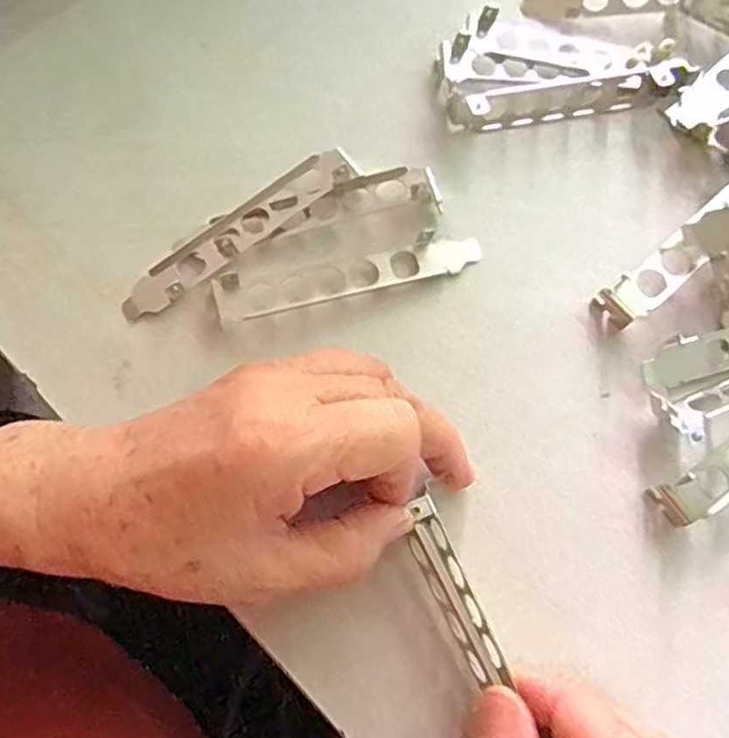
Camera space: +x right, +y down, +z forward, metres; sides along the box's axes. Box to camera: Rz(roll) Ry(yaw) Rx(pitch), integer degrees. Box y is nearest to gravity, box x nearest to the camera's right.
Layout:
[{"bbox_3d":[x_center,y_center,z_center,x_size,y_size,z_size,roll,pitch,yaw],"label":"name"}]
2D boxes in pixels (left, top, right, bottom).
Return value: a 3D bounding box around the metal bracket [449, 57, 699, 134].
[{"bbox_3d":[0.098,-0.129,0.329,0.113,0.015,0.018,-11,76,-3],"label":"metal bracket"}]

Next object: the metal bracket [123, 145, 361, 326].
[{"bbox_3d":[-0.056,-0.062,0.306,0.119,0.018,0.021,-35,79,-8],"label":"metal bracket"}]

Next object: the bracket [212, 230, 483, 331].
[{"bbox_3d":[-0.006,-0.042,0.307,0.119,0.010,0.021,-13,76,-3],"label":"bracket"}]

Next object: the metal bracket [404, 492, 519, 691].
[{"bbox_3d":[0.034,0.085,0.267,0.015,0.010,0.070,-24,78,-6],"label":"metal bracket"}]

